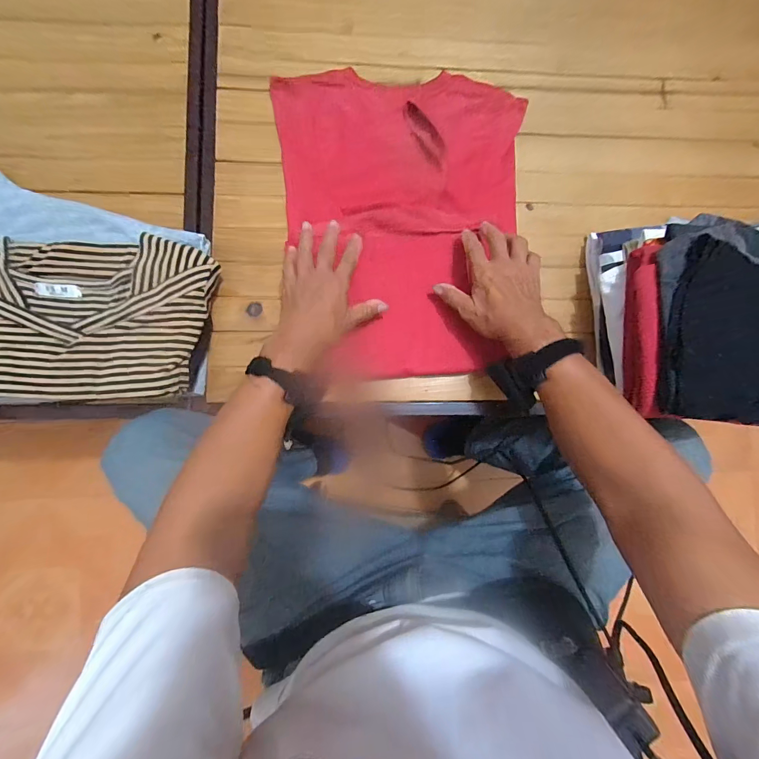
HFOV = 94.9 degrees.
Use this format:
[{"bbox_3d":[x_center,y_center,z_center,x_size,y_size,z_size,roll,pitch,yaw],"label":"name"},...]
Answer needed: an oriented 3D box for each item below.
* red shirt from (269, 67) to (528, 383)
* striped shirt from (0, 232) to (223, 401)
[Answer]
[{"bbox_3d":[0.038,-0.234,0.512,0.343,0.028,0.456,-4,88,-1],"label":"red shirt"},{"bbox_3d":[-0.381,-0.076,0.447,0.331,0.048,0.204,0,87,-3],"label":"striped shirt"}]

